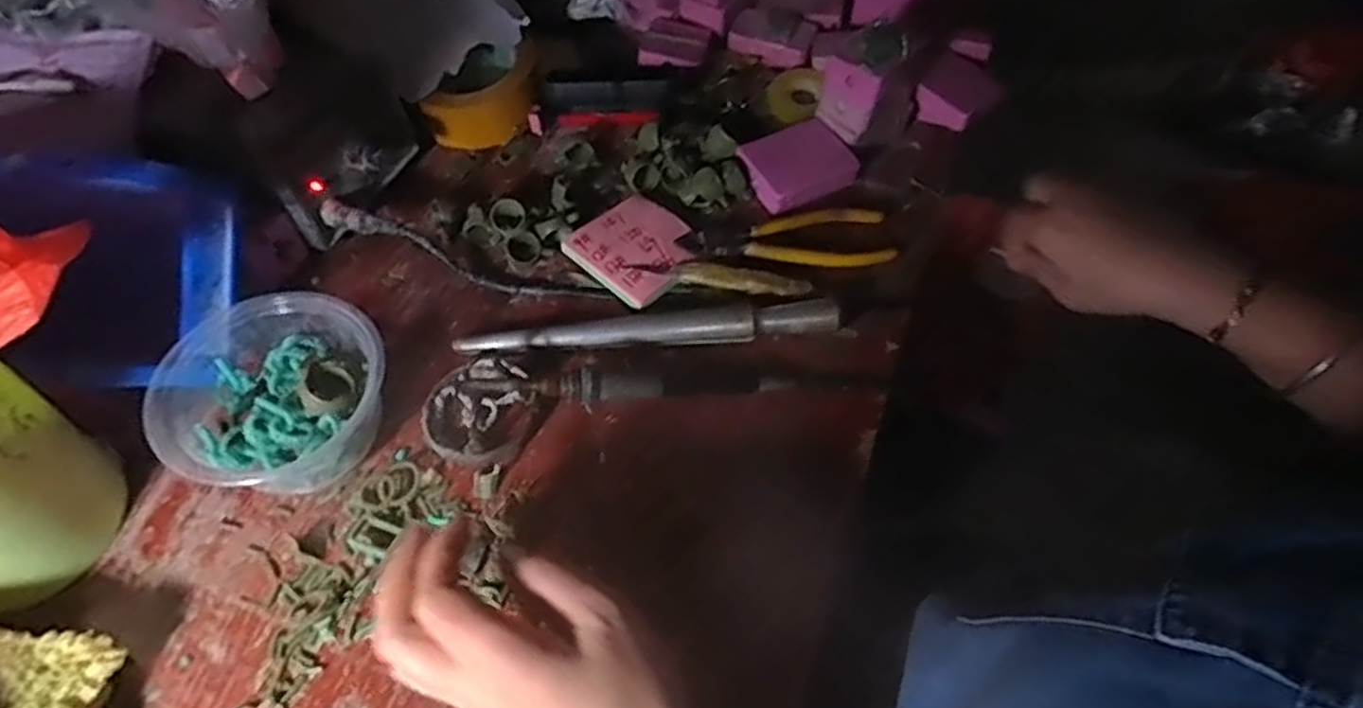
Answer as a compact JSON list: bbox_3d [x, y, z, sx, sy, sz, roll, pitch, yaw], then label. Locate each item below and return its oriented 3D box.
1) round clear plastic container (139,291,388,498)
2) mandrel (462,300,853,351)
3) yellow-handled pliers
[{"bbox_3d":[-0.224,0.027,0.393,0.113,0.063,0.104,1,56,-2],"label":"round clear plastic container"},{"bbox_3d":[-0.018,-0.014,0.452,0.236,0.021,0.024,-5,57,-6],"label":"mandrel"},{"bbox_3d":[0.075,-0.081,0.502,0.149,0.010,0.048,-7,57,-8],"label":"yellow-handled pliers"}]

